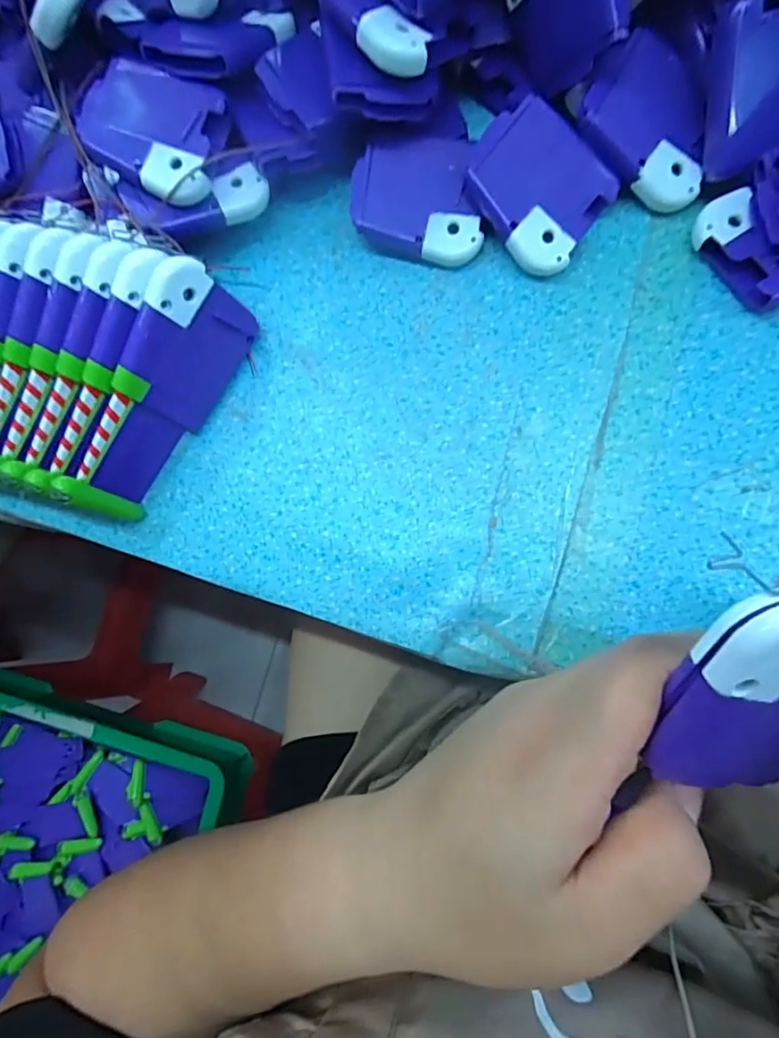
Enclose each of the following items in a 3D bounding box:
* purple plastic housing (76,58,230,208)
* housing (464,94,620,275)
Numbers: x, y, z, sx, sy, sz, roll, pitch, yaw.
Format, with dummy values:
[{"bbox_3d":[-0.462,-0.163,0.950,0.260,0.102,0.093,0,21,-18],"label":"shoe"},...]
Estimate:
[{"bbox_3d":[-0.106,-0.172,0.237,0.060,0.009,0.049,18,91,0],"label":"purple plastic housing"},{"bbox_3d":[0.065,-0.146,0.235,0.049,0.012,0.062,-43,95,6],"label":"housing"}]

